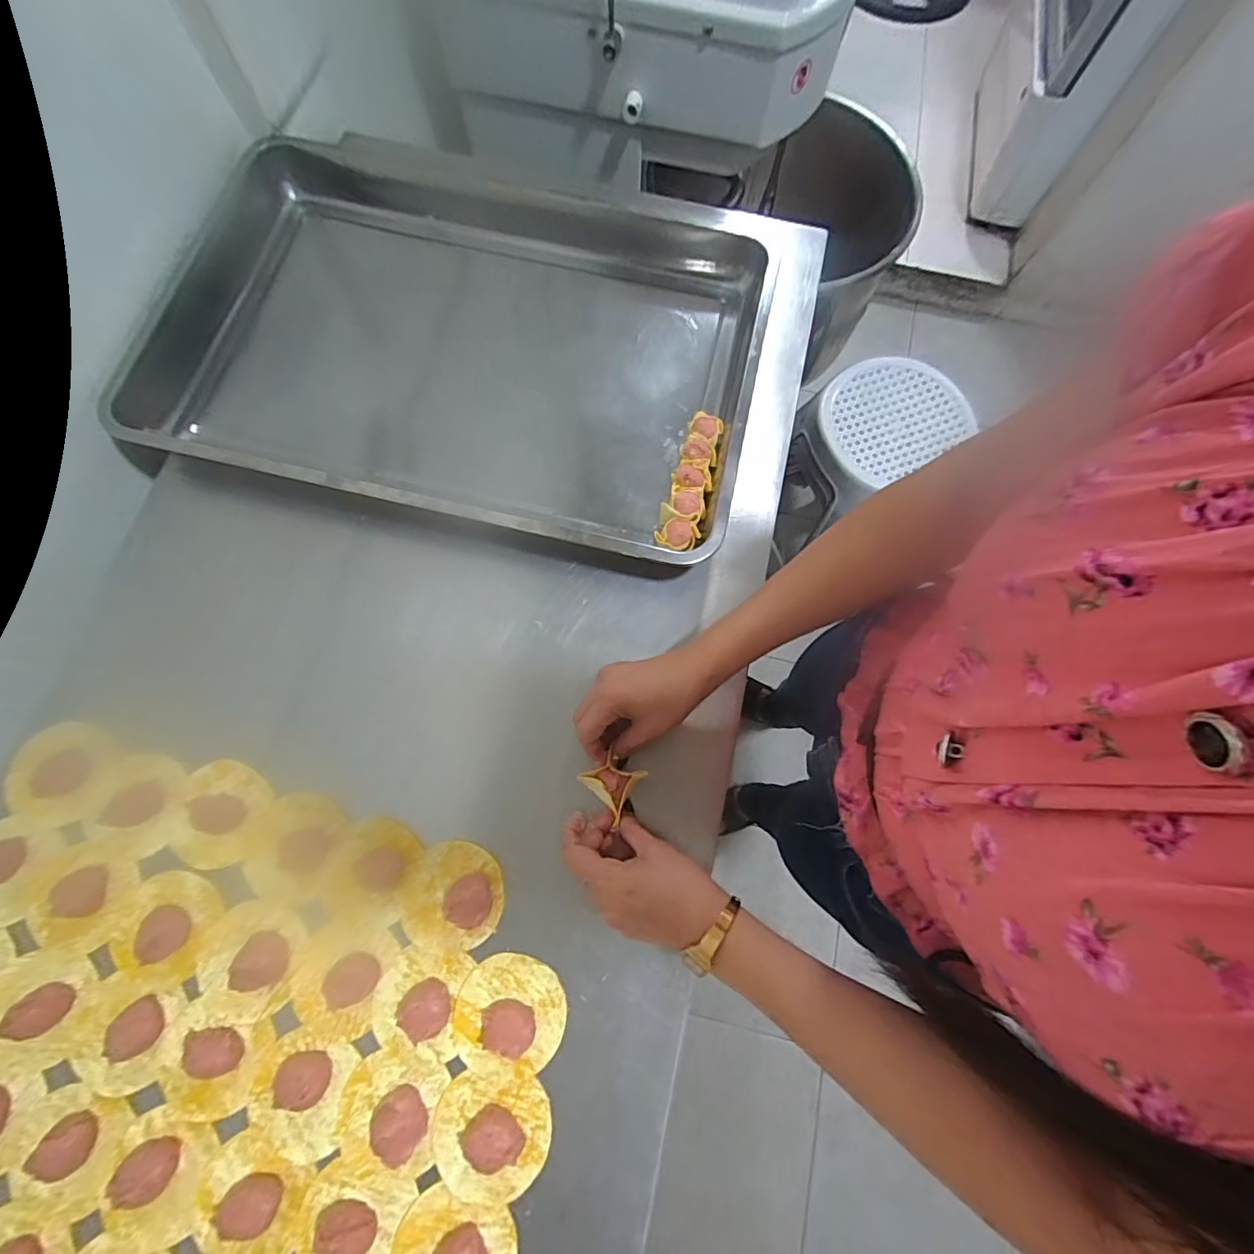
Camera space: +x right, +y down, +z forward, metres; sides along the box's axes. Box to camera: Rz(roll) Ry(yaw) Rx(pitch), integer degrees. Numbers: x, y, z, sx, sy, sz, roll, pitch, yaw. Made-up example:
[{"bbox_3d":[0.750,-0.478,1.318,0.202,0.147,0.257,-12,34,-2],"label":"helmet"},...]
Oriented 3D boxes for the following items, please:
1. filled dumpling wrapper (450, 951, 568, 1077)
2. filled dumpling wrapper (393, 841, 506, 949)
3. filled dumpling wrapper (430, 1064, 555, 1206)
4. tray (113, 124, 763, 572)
[{"bbox_3d":[-0.090,0.295,0.396,0.082,0.023,0.078,11,74,1],"label":"filled dumpling wrapper"},{"bbox_3d":[-0.143,0.214,0.420,0.082,0.020,0.075,6,74,0],"label":"filled dumpling wrapper"},{"bbox_3d":[-0.099,0.367,0.376,0.084,0.020,0.075,0,74,-2],"label":"filled dumpling wrapper"},{"bbox_3d":[-0.178,-0.298,0.550,0.614,0.055,0.405,13,74,2],"label":"tray"}]

